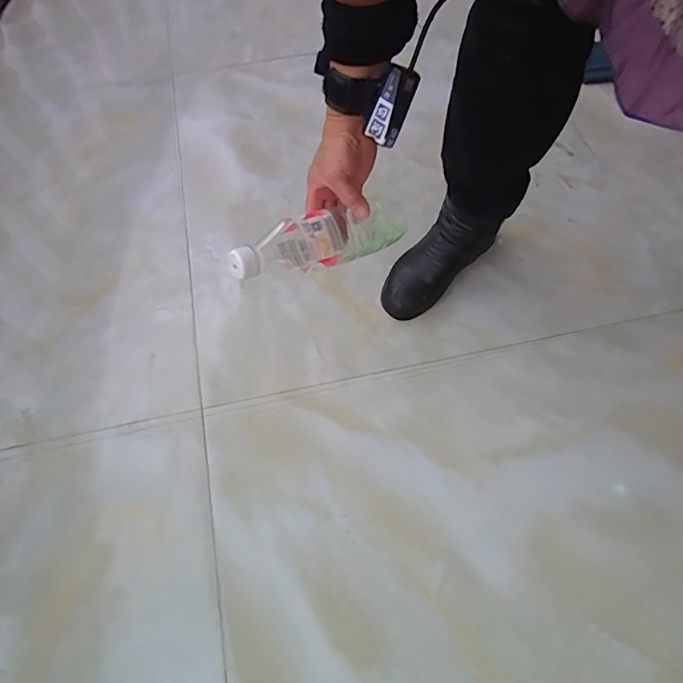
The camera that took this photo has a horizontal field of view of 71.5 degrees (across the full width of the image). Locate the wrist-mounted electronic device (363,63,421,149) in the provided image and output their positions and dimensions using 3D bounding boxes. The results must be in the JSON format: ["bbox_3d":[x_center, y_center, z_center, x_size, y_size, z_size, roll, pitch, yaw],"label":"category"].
[{"bbox_3d":[0.049,-0.229,0.464,0.028,0.069,0.023,33,29,17],"label":"wrist-mounted electronic device"}]

